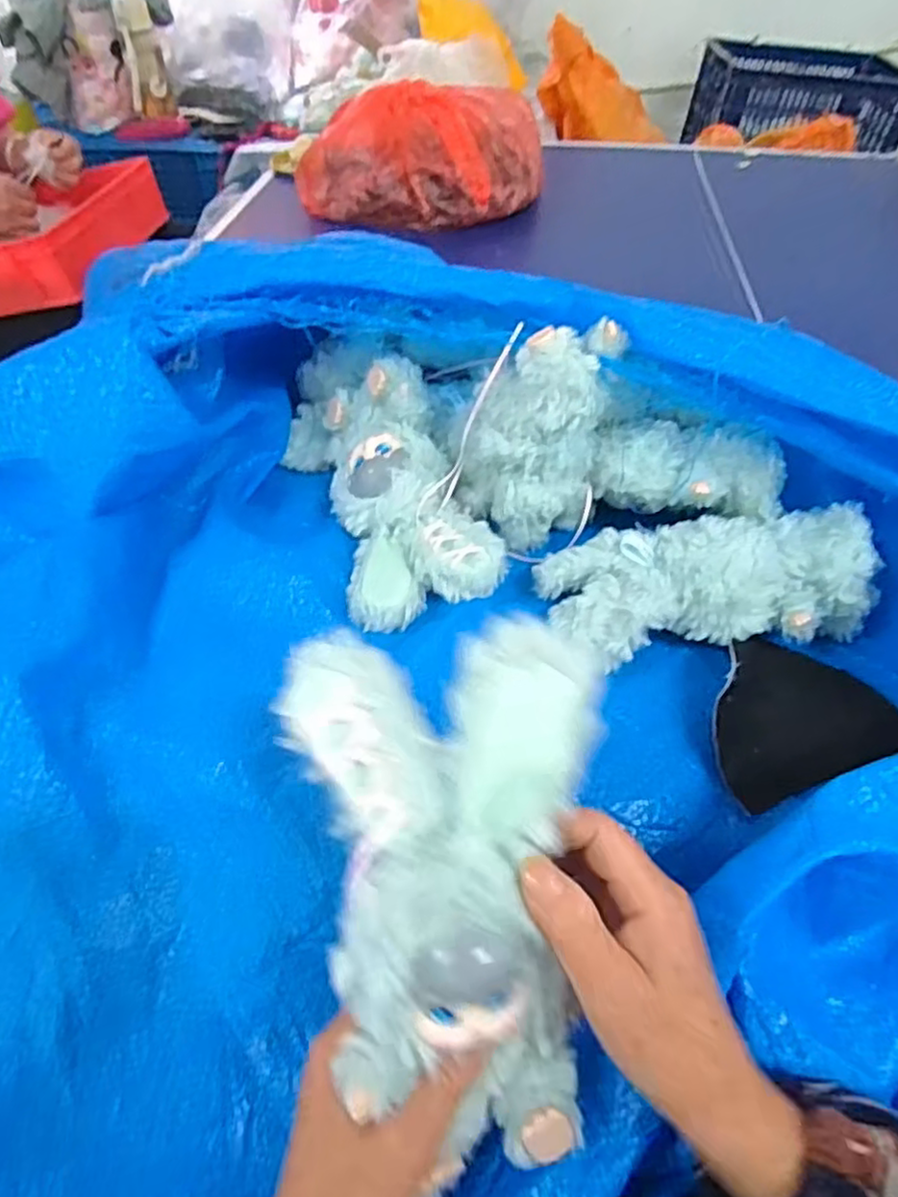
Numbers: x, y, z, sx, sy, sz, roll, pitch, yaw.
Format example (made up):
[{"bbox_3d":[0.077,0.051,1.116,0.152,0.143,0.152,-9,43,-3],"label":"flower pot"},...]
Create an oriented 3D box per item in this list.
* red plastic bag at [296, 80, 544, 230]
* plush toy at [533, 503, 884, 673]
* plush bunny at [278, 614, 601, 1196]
[{"bbox_3d":[-0.048,-0.656,1.004,0.363,0.145,0.163,9,49,8],"label":"red plastic bag"},{"bbox_3d":[0.178,-0.014,0.469,0.210,0.075,0.090,-5,49,-5],"label":"plush toy"},{"bbox_3d":[-0.005,0.126,0.287,0.130,0.080,0.221,-1,82,10],"label":"plush bunny"}]

